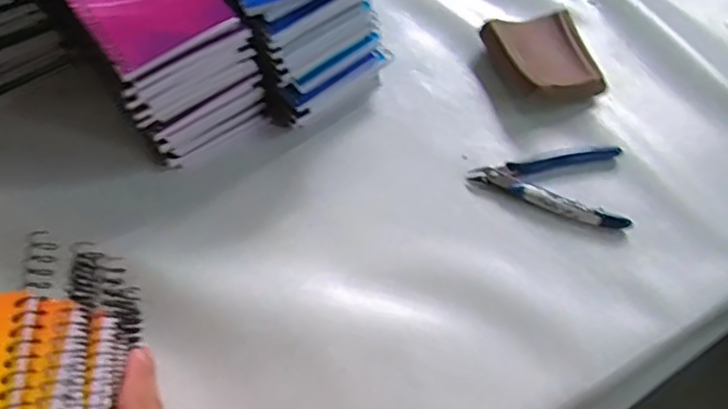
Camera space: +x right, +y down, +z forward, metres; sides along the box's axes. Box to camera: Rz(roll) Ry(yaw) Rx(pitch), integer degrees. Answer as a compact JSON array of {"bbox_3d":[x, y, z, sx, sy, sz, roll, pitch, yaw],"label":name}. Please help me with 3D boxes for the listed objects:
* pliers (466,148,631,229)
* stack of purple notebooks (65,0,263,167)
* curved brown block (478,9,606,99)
[{"bbox_3d":[0.140,-0.017,0.448,0.112,0.011,0.070,2,60,0],"label":"pliers"},{"bbox_3d":[-0.153,-0.123,0.440,0.091,0.114,0.150,-31,66,-18],"label":"stack of purple notebooks"},{"bbox_3d":[0.157,-0.121,0.495,0.086,0.031,0.093,-20,63,-12],"label":"curved brown block"}]

